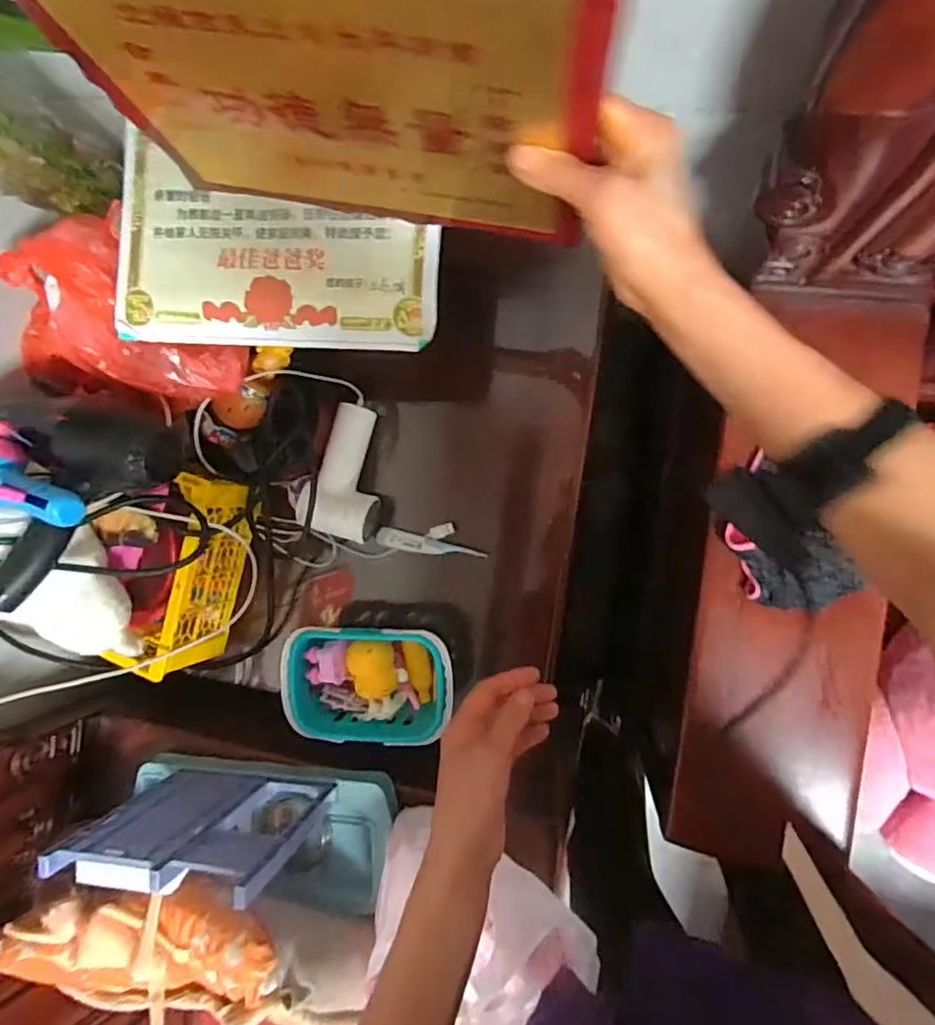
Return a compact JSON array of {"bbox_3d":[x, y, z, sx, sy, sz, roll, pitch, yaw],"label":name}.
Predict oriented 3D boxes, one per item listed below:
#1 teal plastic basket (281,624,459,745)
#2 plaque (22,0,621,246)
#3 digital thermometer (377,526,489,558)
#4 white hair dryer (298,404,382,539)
[{"bbox_3d":[-0.109,0.188,0.658,0.186,0.083,0.136,5,93,9],"label":"teal plastic basket"},{"bbox_3d":[-0.073,-0.231,0.327,0.291,0.219,0.034,12,94,9],"label":"plaque"},{"bbox_3d":[-0.043,0.040,0.686,0.132,0.014,0.021,12,94,9],"label":"digital thermometer"},{"bbox_3d":[-0.148,-0.045,0.682,0.089,0.060,0.158,3,80,-22],"label":"white hair dryer"}]

